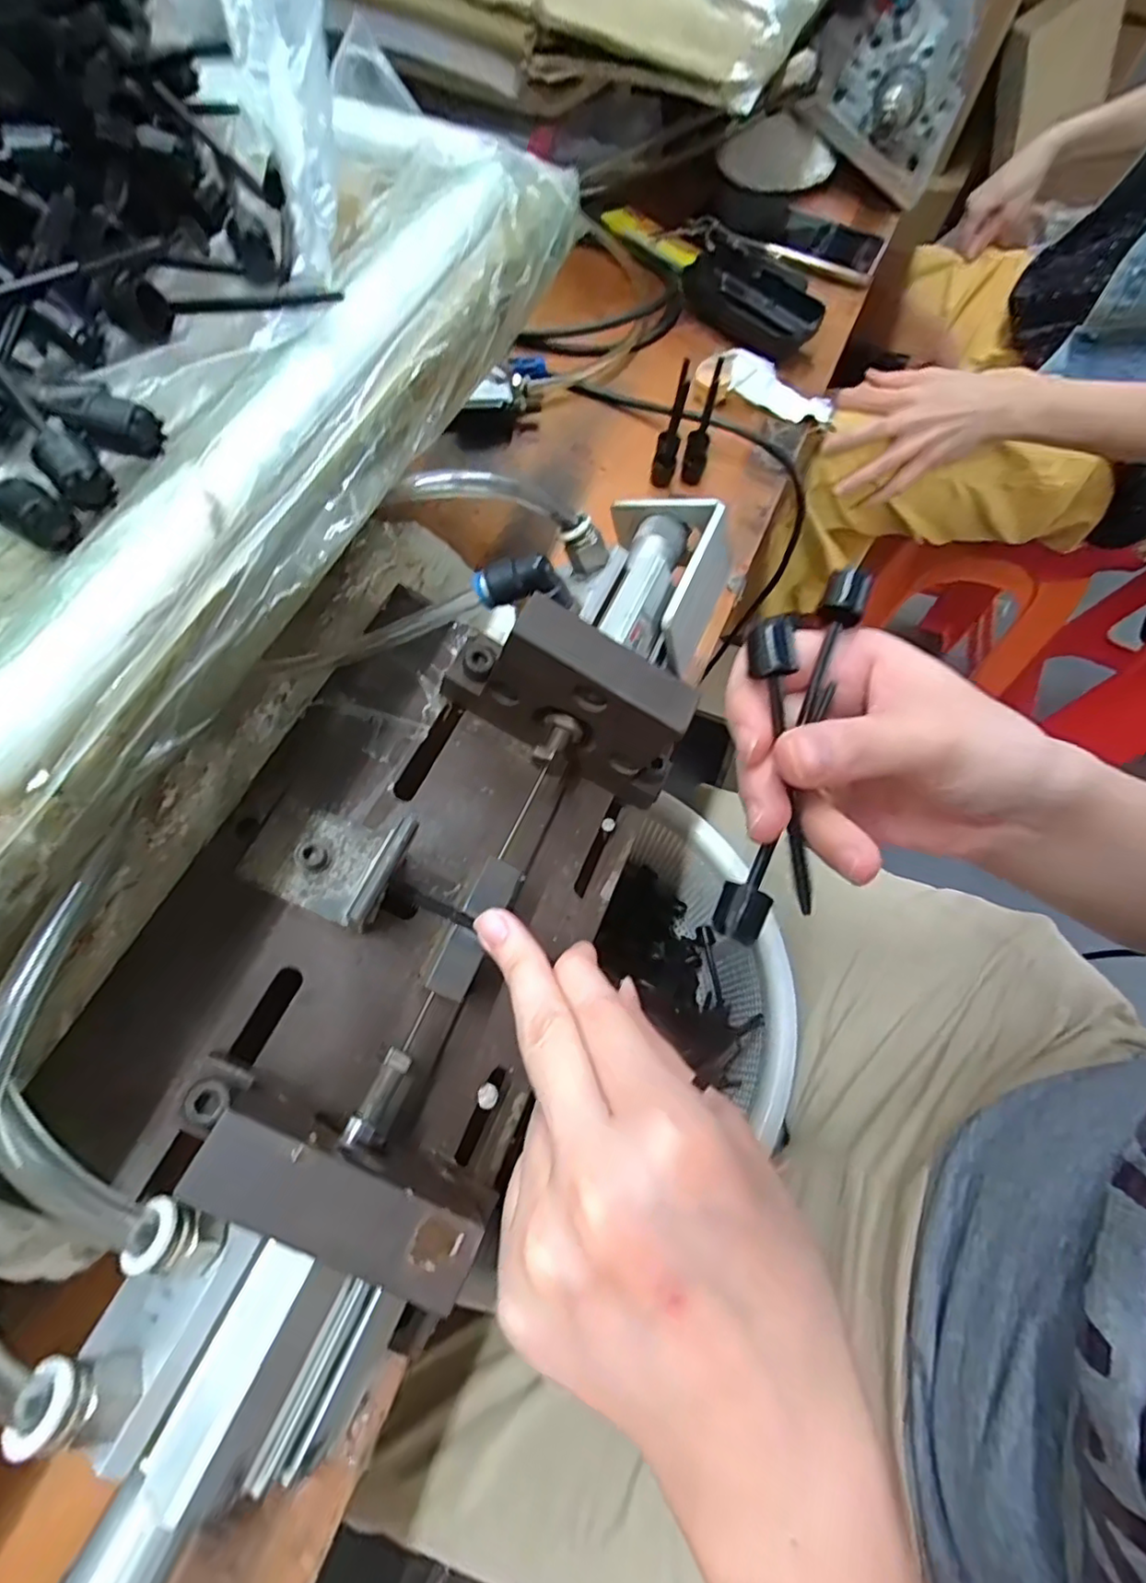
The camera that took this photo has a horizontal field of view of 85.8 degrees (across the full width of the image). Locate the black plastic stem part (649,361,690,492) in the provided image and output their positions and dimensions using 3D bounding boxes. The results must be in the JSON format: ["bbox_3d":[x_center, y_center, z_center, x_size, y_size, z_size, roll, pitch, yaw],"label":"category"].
[{"bbox_3d":[0.060,-0.224,0.374,0.014,0.071,0.024,13,65,3],"label":"black plastic stem part"}]

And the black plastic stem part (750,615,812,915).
[{"bbox_3d":[0.064,-0.007,0.185,0.009,0.007,0.088,-8,94,-7],"label":"black plastic stem part"}]

